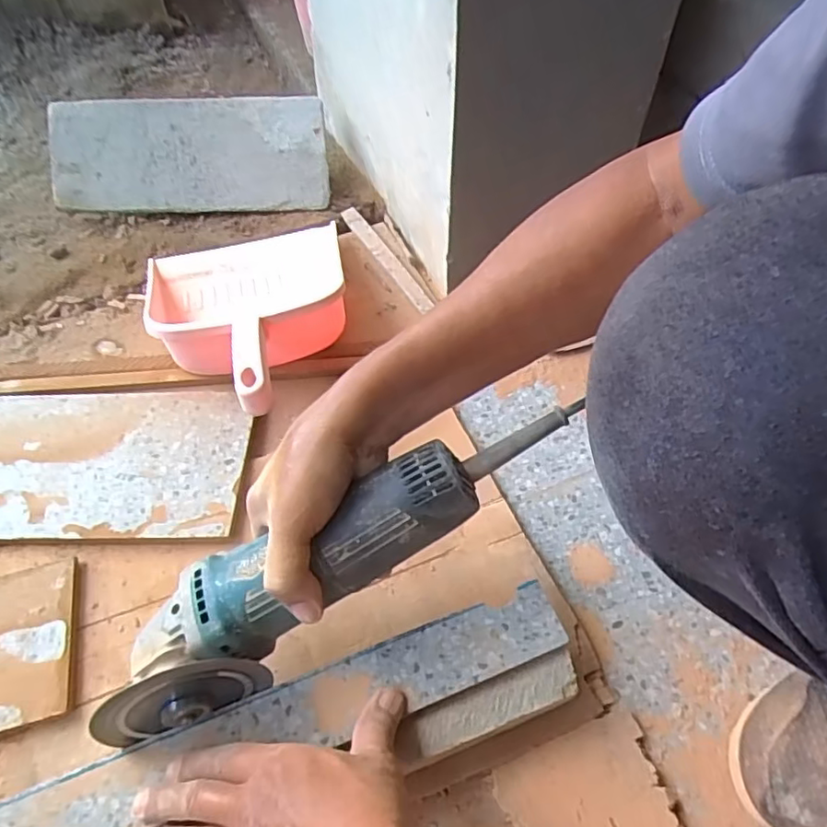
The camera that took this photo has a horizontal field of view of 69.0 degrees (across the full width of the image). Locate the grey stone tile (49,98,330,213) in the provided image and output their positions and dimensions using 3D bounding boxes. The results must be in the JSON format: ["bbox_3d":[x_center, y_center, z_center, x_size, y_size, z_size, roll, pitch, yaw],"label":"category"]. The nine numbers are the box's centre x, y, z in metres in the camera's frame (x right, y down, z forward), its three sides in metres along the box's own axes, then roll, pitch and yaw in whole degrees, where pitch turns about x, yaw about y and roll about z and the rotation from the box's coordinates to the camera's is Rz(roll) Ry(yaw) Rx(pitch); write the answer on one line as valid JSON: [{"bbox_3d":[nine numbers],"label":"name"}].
[{"bbox_3d":[-0.281,-0.324,0.756,0.333,0.013,0.132,-1,97,-3],"label":"grey stone tile"}]

